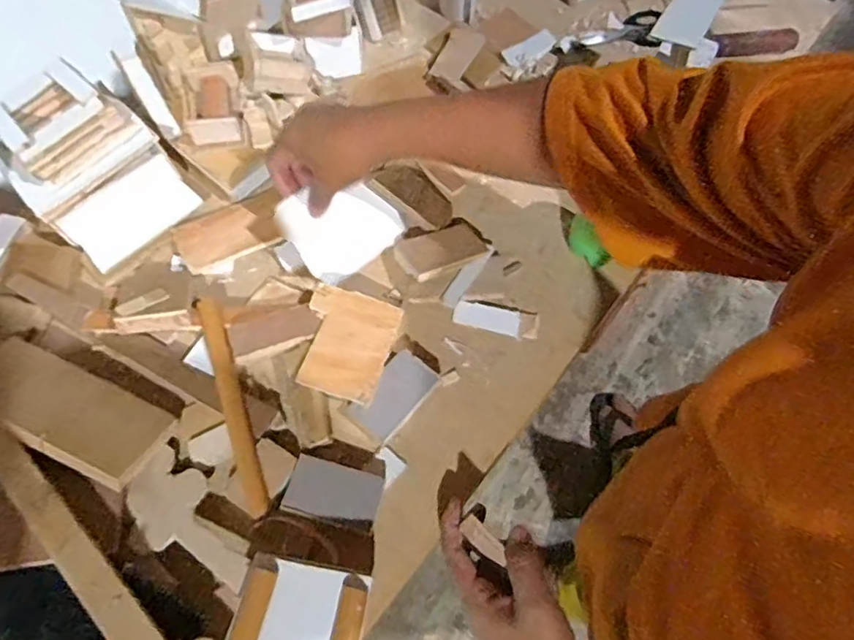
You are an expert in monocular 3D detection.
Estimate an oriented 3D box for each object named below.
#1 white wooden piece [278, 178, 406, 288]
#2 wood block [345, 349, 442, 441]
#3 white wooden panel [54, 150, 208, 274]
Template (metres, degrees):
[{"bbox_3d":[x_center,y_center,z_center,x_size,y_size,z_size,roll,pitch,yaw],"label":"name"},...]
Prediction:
[{"bbox_3d":[-0.079,-0.090,0.550,0.098,0.094,0.012,-41,33,-13],"label":"white wooden piece"},{"bbox_3d":[-0.029,0.065,0.511,0.044,0.007,0.076,40,83,8],"label":"wood block"},{"bbox_3d":[-0.290,-0.107,0.576,0.115,0.010,0.061,-42,110,-15],"label":"white wooden panel"}]

